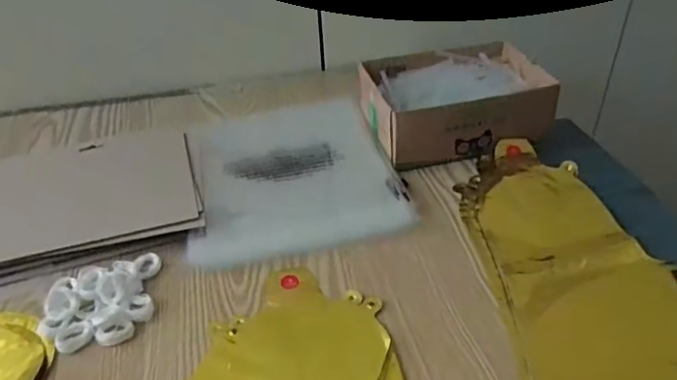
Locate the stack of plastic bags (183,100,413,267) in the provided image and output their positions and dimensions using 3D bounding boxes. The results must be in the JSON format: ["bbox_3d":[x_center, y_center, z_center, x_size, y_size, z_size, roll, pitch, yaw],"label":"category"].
[{"bbox_3d":[-0.053,-0.029,0.605,0.202,0.015,0.255,-10,38,-8],"label":"stack of plastic bags"}]

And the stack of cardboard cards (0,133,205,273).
[{"bbox_3d":[-0.261,0.000,0.575,0.224,0.017,0.202,-13,39,-12],"label":"stack of cardboard cards"}]

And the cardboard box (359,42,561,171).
[{"bbox_3d":[0.125,-0.096,0.627,0.196,0.063,0.146,-10,38,-8],"label":"cardboard box"}]

